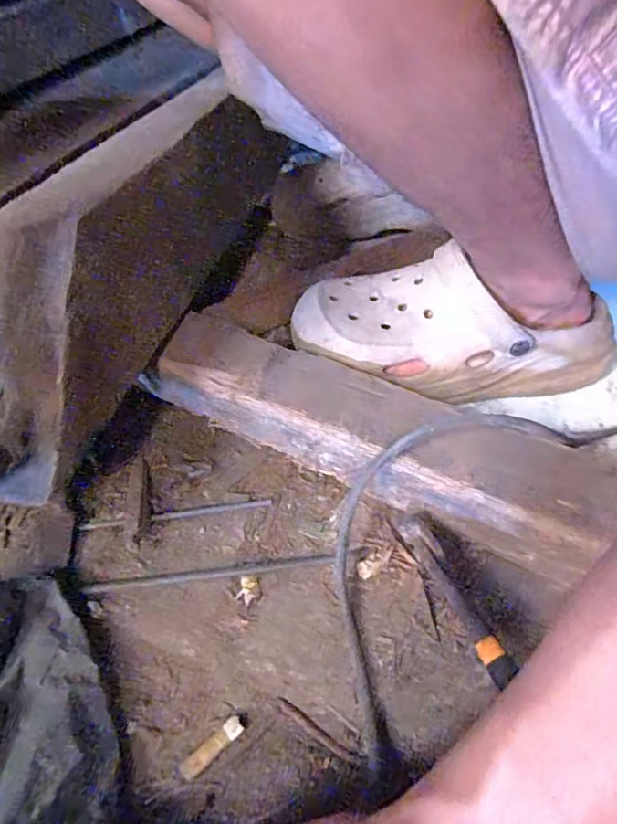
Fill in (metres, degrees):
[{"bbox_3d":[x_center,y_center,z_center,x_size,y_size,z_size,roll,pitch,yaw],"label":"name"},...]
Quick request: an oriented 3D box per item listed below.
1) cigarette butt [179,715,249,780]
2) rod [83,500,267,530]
[{"bbox_3d":[-0.051,0.181,0.283,0.041,0.005,0.010,-33,53,-27],"label":"cigarette butt"},{"bbox_3d":[-0.095,0.074,0.379,0.134,0.006,0.007,-7,46,-4],"label":"rod"}]

